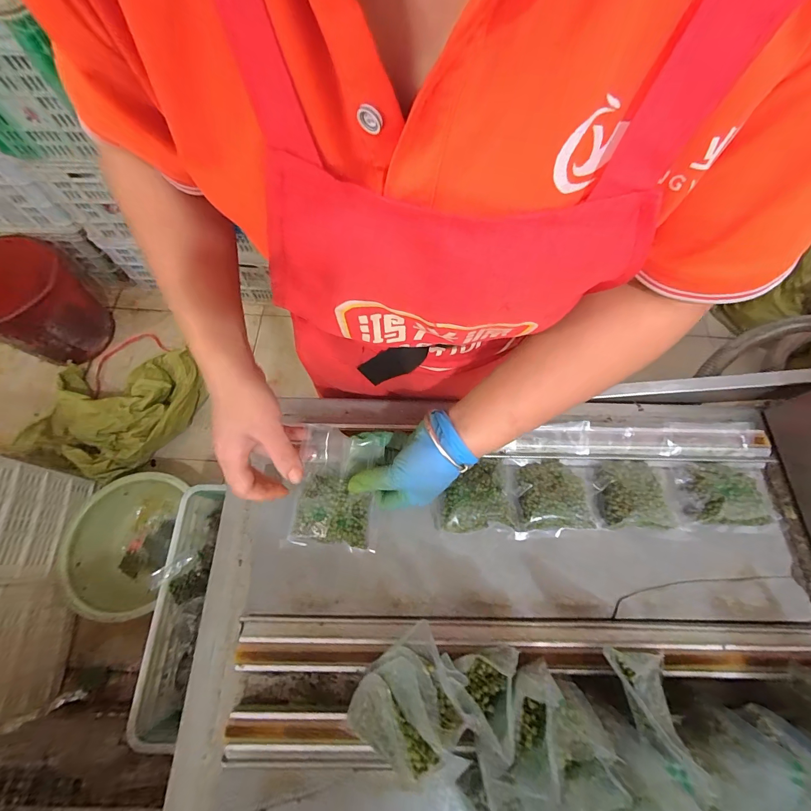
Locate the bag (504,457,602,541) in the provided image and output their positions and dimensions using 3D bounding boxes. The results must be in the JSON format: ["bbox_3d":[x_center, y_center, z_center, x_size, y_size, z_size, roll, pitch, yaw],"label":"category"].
[{"bbox_3d":[0.170,0.100,0.413,0.101,0.018,0.085,-3,67,-2],"label":"bag"}]

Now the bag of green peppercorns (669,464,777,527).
[{"bbox_3d":[0.369,0.100,0.415,0.114,0.020,0.068,0,67,-1],"label":"bag of green peppercorns"}]

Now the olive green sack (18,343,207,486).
[{"bbox_3d":[-1.006,-0.015,1.226,0.537,0.174,0.477,16,68,6],"label":"olive green sack"}]

